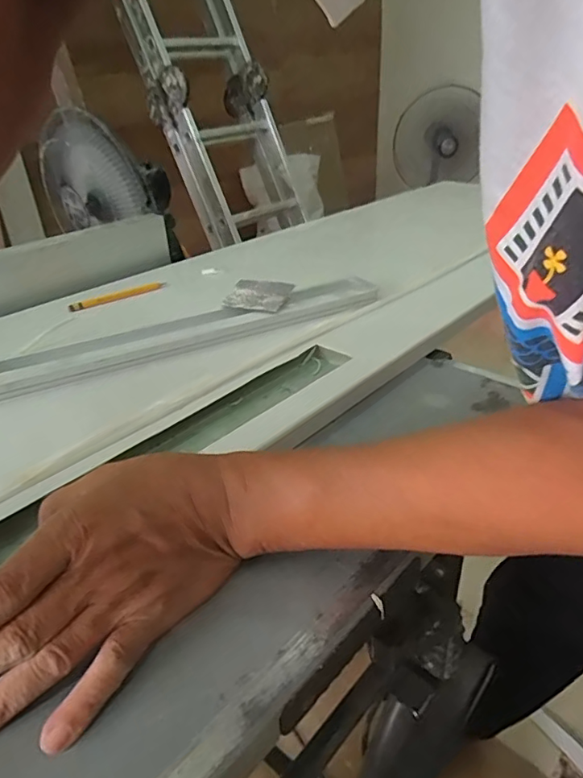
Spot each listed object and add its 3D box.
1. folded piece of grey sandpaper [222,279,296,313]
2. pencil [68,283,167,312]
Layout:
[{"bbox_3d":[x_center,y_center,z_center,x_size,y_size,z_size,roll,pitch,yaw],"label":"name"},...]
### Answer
[{"bbox_3d":[-0.035,-0.096,0.550,0.061,0.014,0.055,8,34,14],"label":"folded piece of grey sandpaper"},{"bbox_3d":[-0.204,-0.111,0.623,0.116,0.007,0.011,-24,39,-30],"label":"pencil"}]

